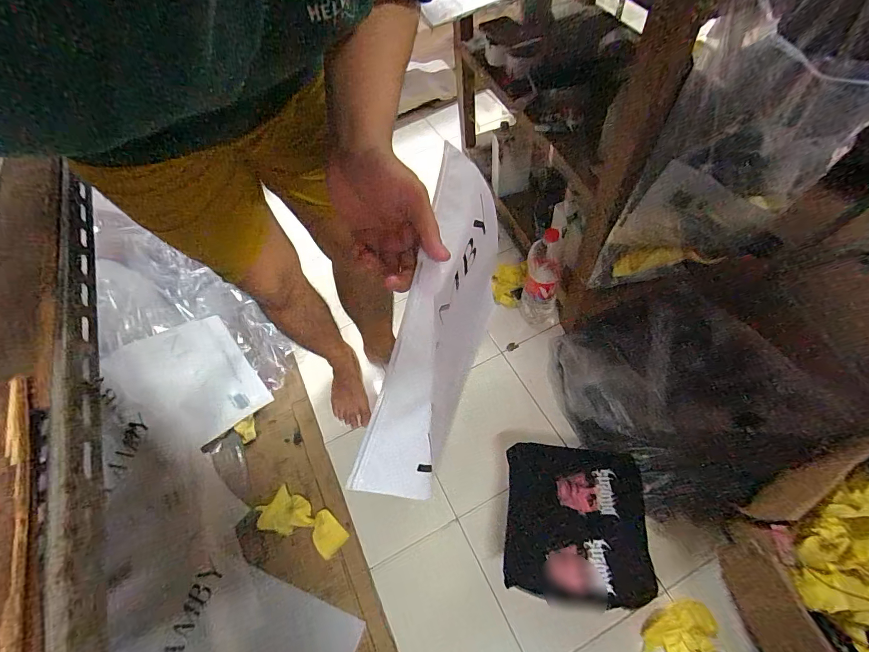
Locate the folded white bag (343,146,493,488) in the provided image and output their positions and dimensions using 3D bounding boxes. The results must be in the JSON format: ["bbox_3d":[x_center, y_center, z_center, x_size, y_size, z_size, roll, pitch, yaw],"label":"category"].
[{"bbox_3d":[0.009,-0.009,0.342,0.021,0.085,0.290,-3,67,49],"label":"folded white bag"}]

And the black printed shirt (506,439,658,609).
[{"bbox_3d":[0.250,0.349,0.717,0.231,0.064,0.248,2,59,9],"label":"black printed shirt"}]

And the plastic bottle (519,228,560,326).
[{"bbox_3d":[0.274,-0.118,1.021,0.081,0.268,0.088,4,36,6],"label":"plastic bottle"}]

